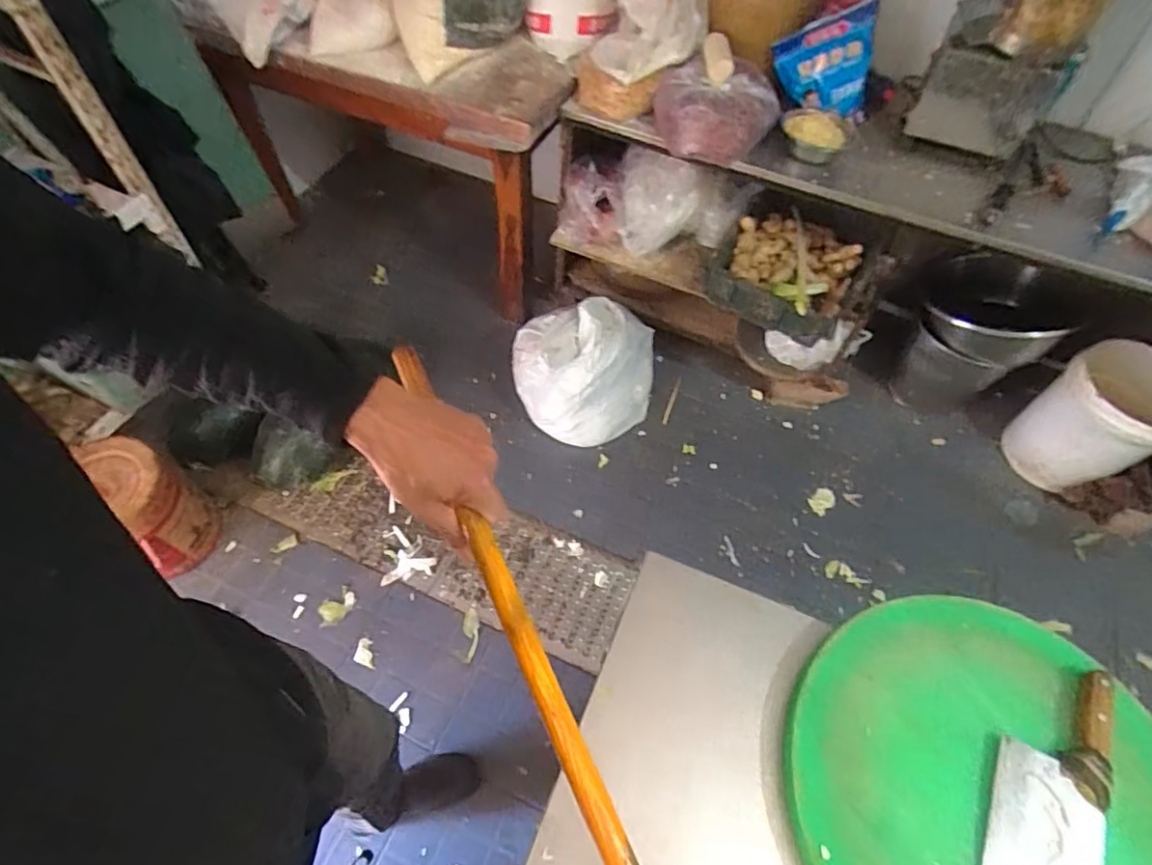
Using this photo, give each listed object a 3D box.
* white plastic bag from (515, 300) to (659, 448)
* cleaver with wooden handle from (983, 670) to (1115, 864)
[{"bbox_3d":[0.051,-0.177,1.779,0.436,0.289,0.330,-21,60,-15],"label":"white plastic bag"},{"bbox_3d":[0.476,0.375,0.595,0.102,0.026,0.296,24,59,13],"label":"cleaver with wooden handle"}]

